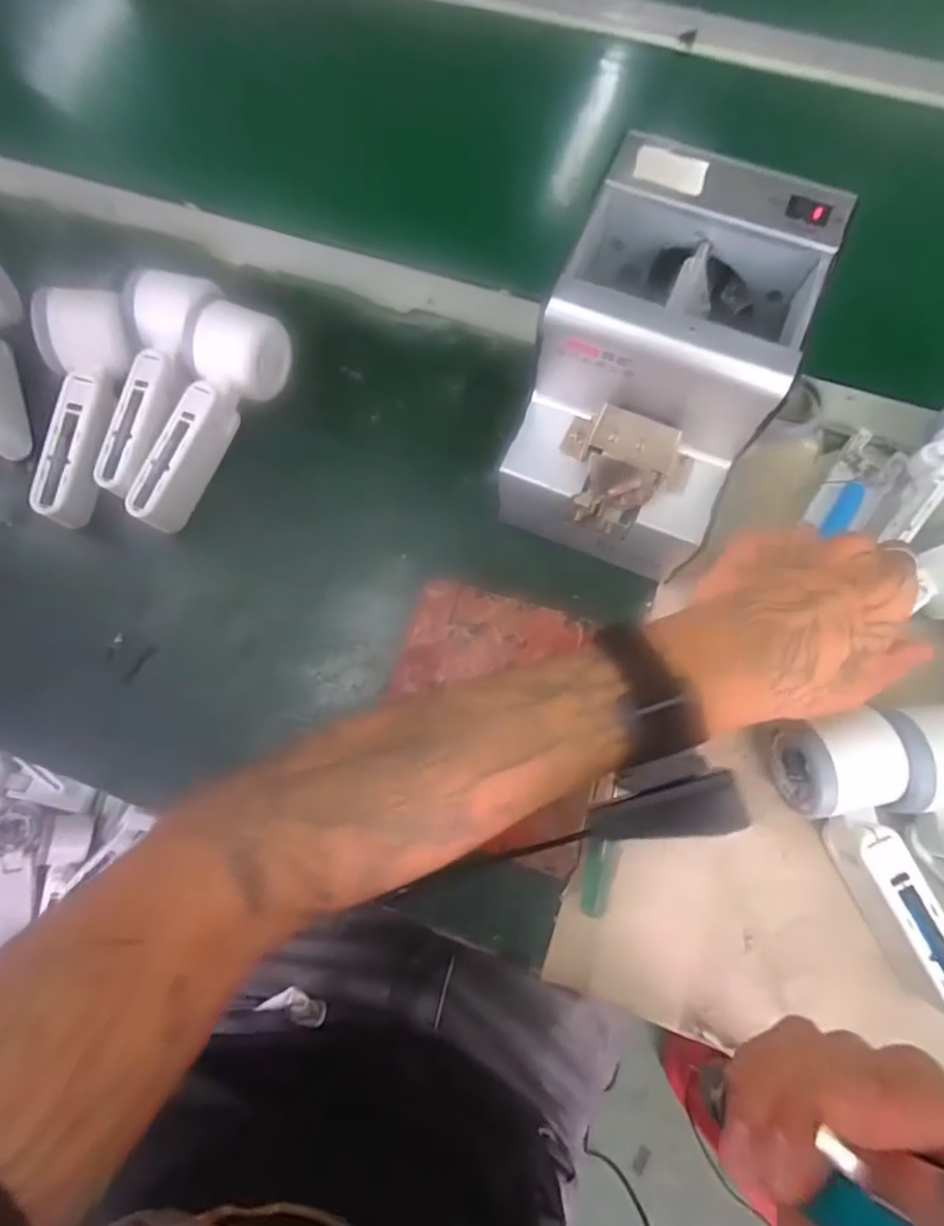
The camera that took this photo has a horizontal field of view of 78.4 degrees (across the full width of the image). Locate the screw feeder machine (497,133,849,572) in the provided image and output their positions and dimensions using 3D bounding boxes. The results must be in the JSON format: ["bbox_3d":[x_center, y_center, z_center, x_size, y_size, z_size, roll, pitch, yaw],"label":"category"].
[{"bbox_3d":[0.103,-0.131,0.346,0.121,0.153,0.169,23,77,8],"label":"screw feeder machine"}]

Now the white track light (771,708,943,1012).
[{"bbox_3d":[0.220,0.135,0.316,0.051,0.074,0.155,-11,71,-4],"label":"white track light"}]

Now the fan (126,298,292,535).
[{"bbox_3d":[-0.180,-0.135,0.399,0.058,0.051,0.170,18,78,3],"label":"fan"}]

